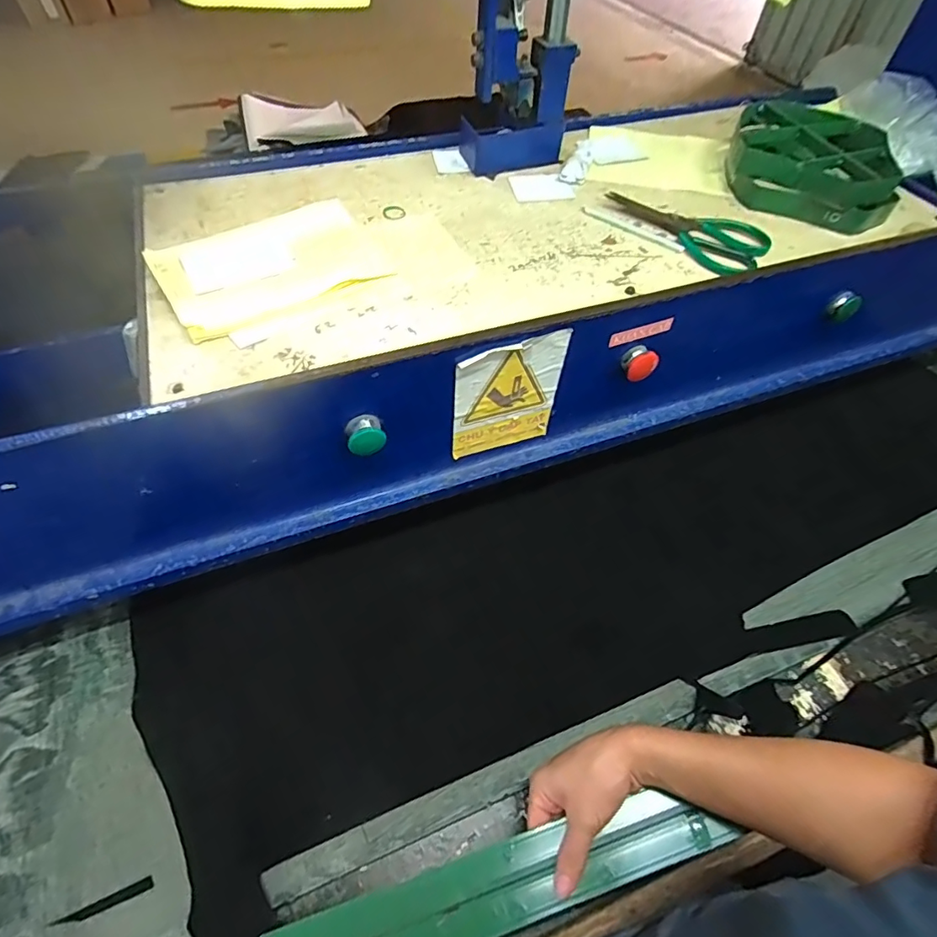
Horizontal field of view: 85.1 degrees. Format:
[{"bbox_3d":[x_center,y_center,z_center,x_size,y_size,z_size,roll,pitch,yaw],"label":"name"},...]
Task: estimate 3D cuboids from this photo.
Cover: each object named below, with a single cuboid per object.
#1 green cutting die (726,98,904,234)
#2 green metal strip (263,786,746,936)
[{"bbox_3d":[0.457,-0.405,0.686,0.209,0.075,0.193,29,58,17],"label":"green cutting die"},{"bbox_3d":[0.023,0.379,0.457,0.418,0.012,0.064,-18,62,-4],"label":"green metal strip"}]

